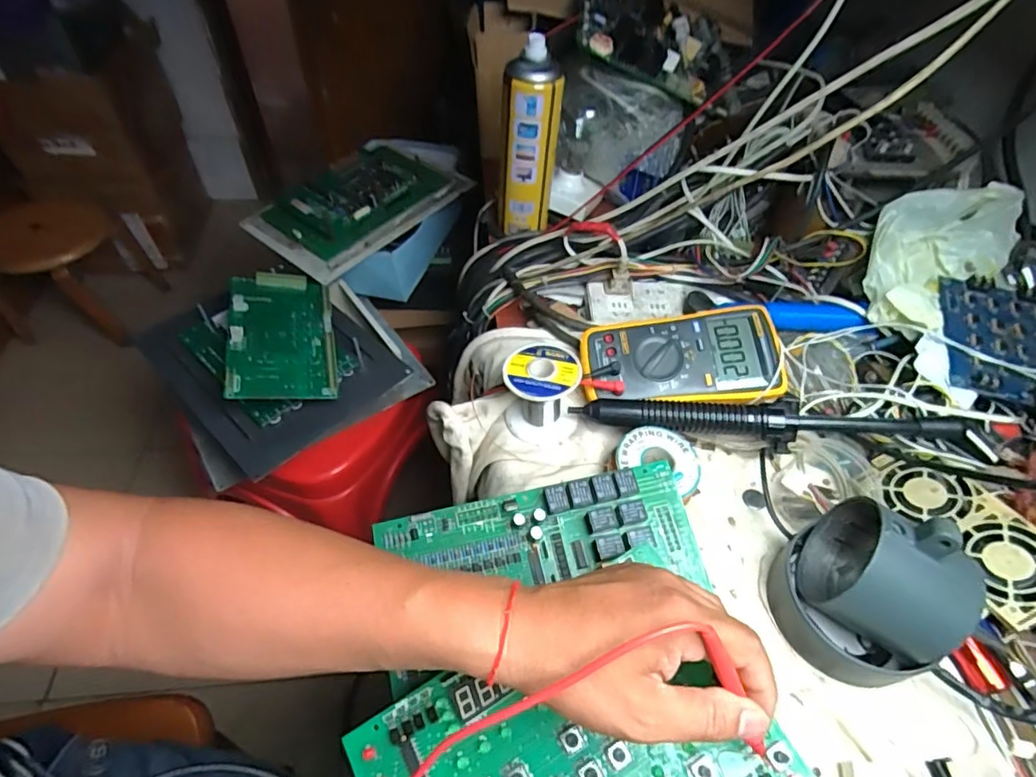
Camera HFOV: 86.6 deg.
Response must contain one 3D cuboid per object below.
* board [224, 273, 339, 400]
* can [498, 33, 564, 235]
[{"bbox_3d":[-0.292,-0.067,0.682,0.117,0.015,0.201,0,55,-26],"label":"board"},{"bbox_3d":[0.012,-0.280,0.634,0.064,0.208,0.054,5,51,1],"label":"can"}]

